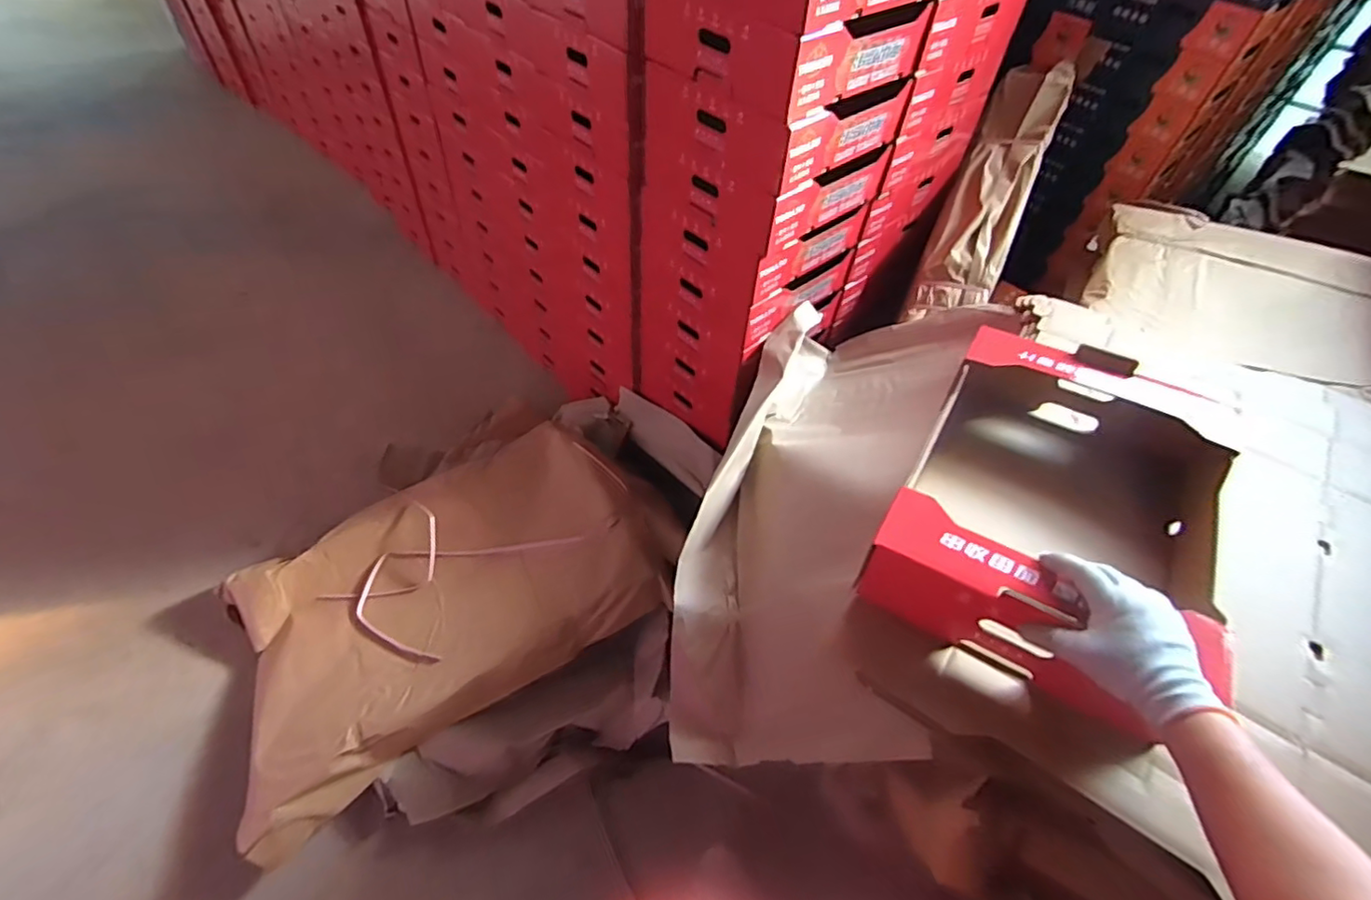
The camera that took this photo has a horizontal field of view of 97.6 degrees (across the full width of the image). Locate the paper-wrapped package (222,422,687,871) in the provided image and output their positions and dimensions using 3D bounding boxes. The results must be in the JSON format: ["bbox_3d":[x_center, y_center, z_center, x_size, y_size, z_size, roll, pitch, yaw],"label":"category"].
[{"bbox_3d":[-0.474,0.277,1.257,0.882,0.180,0.558,-24,57,-22],"label":"paper-wrapped package"}]

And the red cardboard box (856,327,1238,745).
[{"bbox_3d":[0.429,0.062,0.693,0.310,0.136,0.412,28,54,17],"label":"red cardboard box"}]

